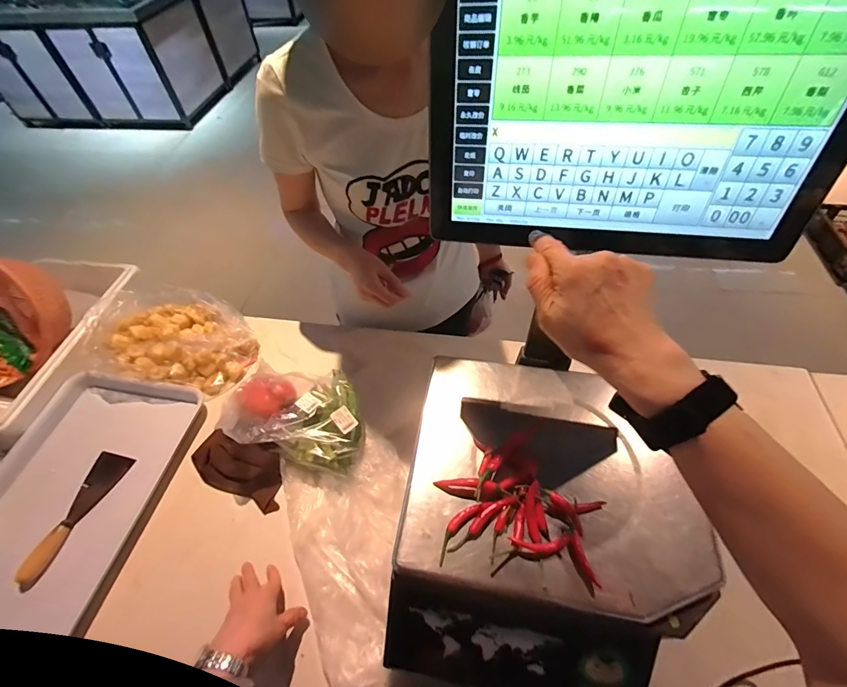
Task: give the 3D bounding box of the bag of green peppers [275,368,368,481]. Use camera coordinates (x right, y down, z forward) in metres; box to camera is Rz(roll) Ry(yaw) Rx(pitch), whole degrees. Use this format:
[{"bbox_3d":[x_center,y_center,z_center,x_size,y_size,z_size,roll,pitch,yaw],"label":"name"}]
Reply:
[{"bbox_3d":[-0.155,0.122,0.665,0.132,0.062,0.166,13,55,12],"label":"bag of green peppers"}]

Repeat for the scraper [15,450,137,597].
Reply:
[{"bbox_3d":[-0.574,0.271,0.638,0.063,0.032,0.205,14,56,14],"label":"scraper"}]

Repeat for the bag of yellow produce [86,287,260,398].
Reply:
[{"bbox_3d":[-0.498,-0.020,0.810,0.308,0.068,0.217,8,54,9],"label":"bag of yellow produce"}]

